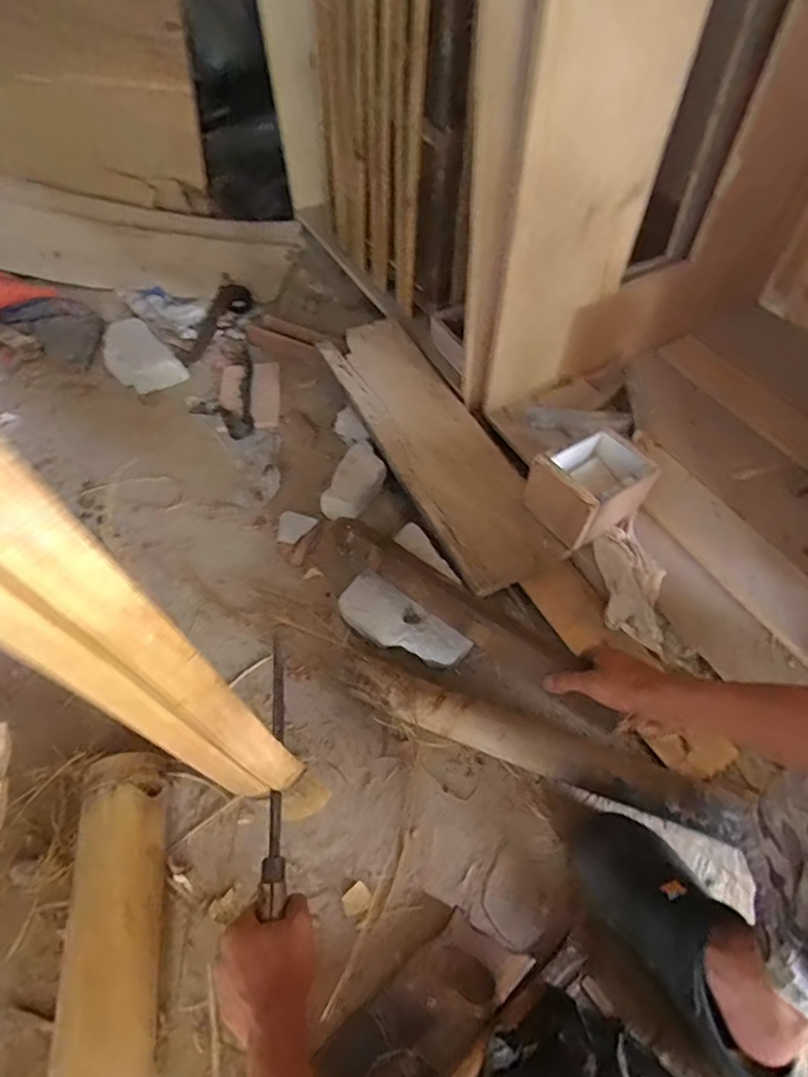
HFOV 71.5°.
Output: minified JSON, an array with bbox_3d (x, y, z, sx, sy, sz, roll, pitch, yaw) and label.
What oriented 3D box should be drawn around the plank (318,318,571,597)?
[{"bbox_3d":[0.053,-0.189,1.039,0.187,0.020,0.646,-25,61,-12],"label":"plank"}]

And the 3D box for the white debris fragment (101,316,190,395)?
[{"bbox_3d":[-0.597,-0.412,1.251,0.209,0.078,0.122,37,64,25],"label":"white debris fragment"}]

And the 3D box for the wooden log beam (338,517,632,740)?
[{"bbox_3d":[0.062,0.078,0.750,0.068,0.055,0.500,-39,51,-22],"label":"wooden log beam"}]

